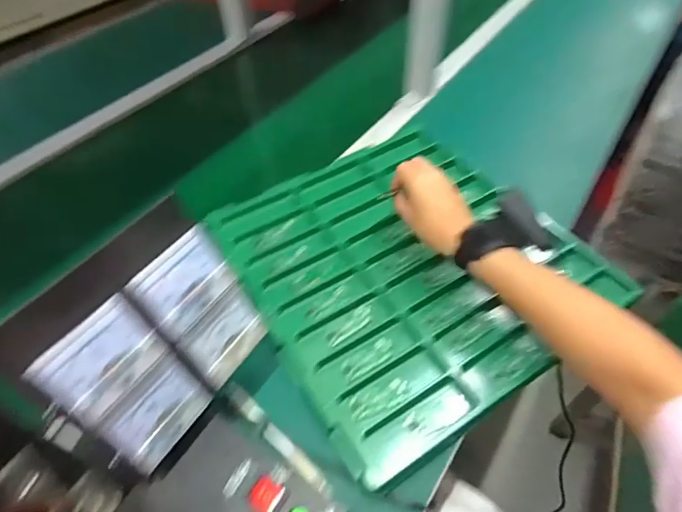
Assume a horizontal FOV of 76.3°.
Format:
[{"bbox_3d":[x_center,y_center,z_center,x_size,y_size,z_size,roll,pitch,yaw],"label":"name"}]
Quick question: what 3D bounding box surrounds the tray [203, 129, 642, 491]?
[{"bbox_3d":[0.079,0.001,0.538,0.373,0.030,0.389,-26,55,-18],"label":"tray"}]

